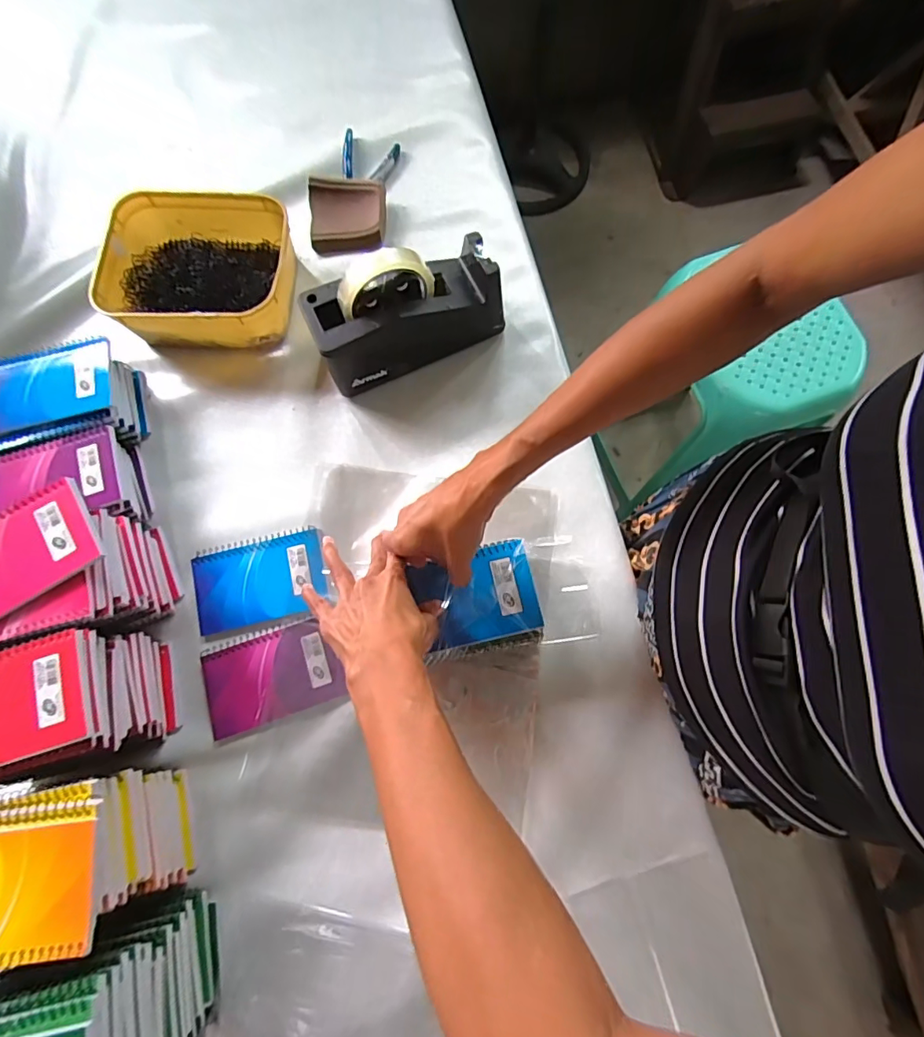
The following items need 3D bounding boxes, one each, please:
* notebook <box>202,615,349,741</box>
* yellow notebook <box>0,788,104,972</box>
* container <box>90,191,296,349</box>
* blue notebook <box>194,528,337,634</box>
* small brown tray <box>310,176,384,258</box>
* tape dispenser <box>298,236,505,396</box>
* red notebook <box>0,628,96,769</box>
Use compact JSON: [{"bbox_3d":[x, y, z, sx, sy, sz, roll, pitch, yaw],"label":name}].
[{"bbox_3d":[-0.183,0.149,0.476,0.125,0.006,0.084,-18,75,-4],"label":"notebook"},{"bbox_3d":[-0.316,0.250,0.338,0.133,0.017,0.097,-7,75,-1],"label":"yellow notebook"},{"bbox_3d":[-0.290,-0.278,0.560,0.204,0.066,0.166,2,75,2],"label":"container"},{"bbox_3d":[-0.205,0.061,0.501,0.136,0.009,0.088,-12,75,-2],"label":"blue notebook"},{"bbox_3d":[-0.139,-0.371,0.600,0.091,0.028,0.093,-3,75,0],"label":"small brown tray"},{"bbox_3d":[-0.060,-0.220,0.517,0.195,0.118,0.077,-27,76,-6],"label":"tape dispenser"},{"bbox_3d":[-0.346,0.142,0.366,0.130,0.010,0.083,-16,75,-3],"label":"red notebook"}]

